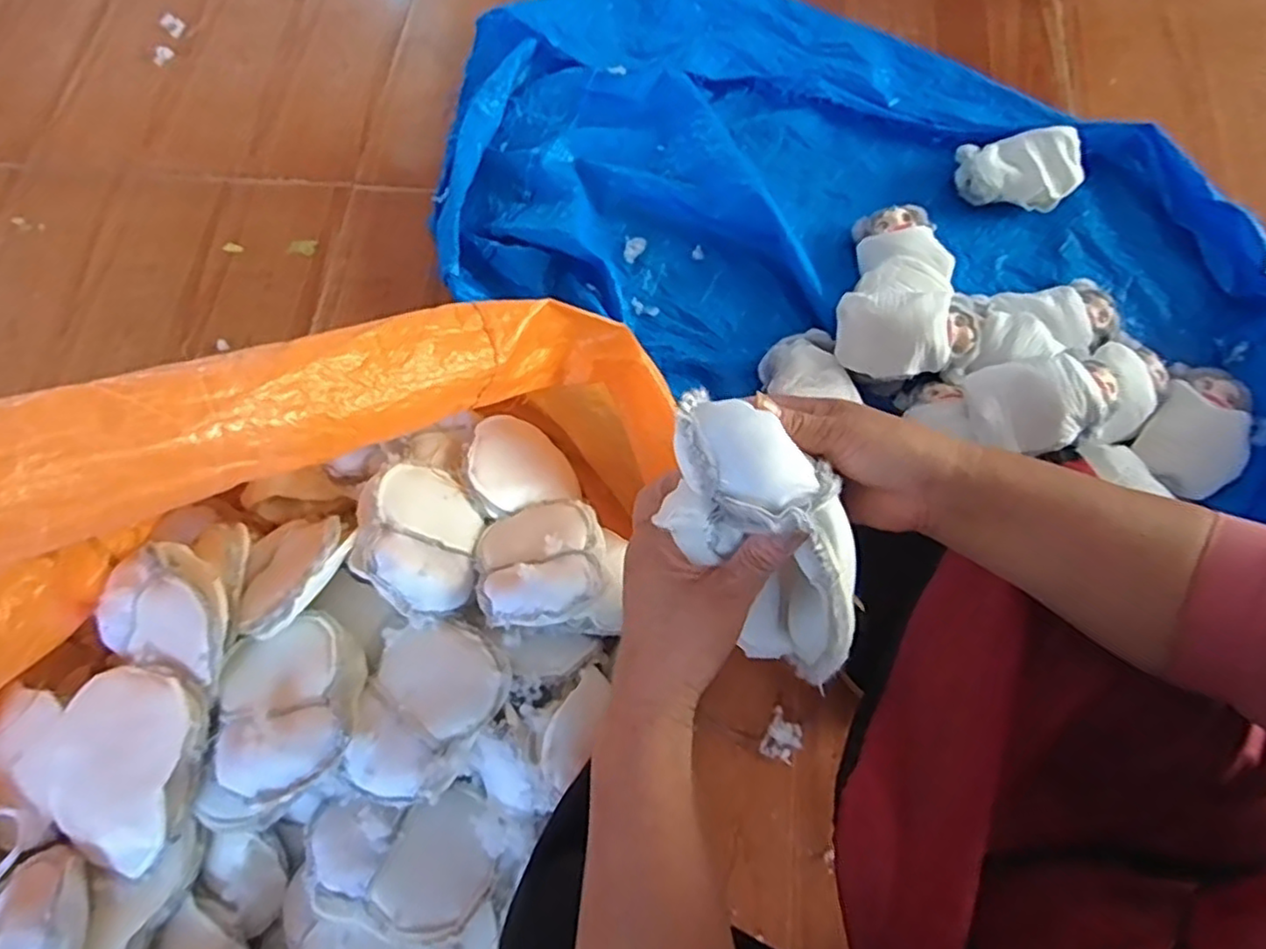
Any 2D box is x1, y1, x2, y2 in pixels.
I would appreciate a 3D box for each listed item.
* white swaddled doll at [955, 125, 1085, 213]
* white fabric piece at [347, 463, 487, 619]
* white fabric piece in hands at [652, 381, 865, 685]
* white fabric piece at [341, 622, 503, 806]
[{"bbox_3d":[0.602,-0.472,1.052,0.182,0.065,0.114,0,71,2],"label":"white swaddled doll"},{"bbox_3d":[-0.237,0.075,0.769,0.156,0.060,0.183,24,43,-32],"label":"white fabric piece"},{"bbox_3d":[0.069,0.032,0.349,0.086,0.070,0.155,-27,97,-7],"label":"white fabric piece in hands"},{"bbox_3d":[-0.209,0.235,0.678,0.130,0.046,0.168,16,72,8],"label":"white fabric piece"}]

